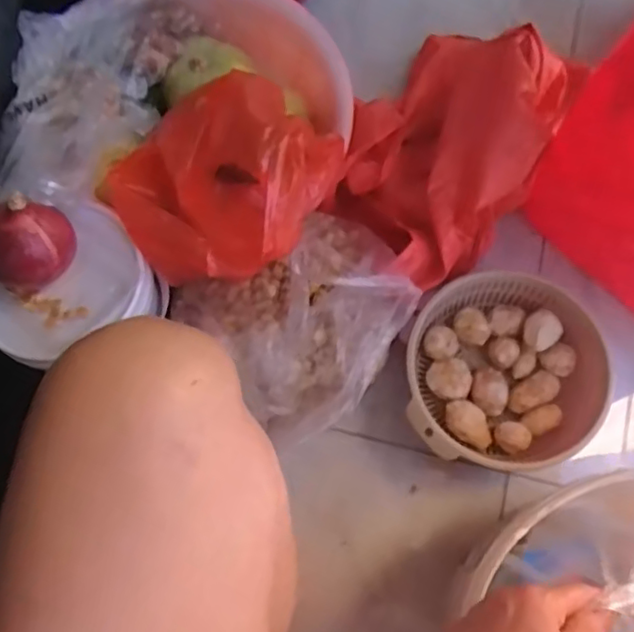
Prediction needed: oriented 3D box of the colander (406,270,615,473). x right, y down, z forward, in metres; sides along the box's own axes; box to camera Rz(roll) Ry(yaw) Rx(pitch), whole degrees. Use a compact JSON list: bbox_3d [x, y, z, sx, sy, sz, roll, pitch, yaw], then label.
[{"bbox_3d":[0.203,0.071,0.703,0.203,0.091,0.184,8,73,3],"label":"colander"}]

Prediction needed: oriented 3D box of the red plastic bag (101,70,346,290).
[{"bbox_3d":[-0.081,-0.133,0.595,0.173,0.136,0.193,26,75,8],"label":"red plastic bag"}]

